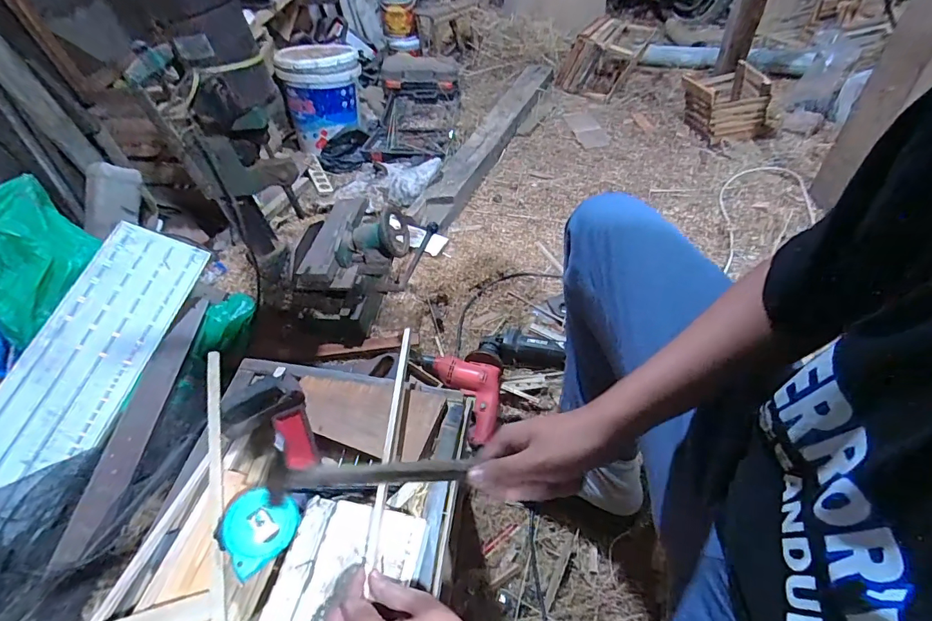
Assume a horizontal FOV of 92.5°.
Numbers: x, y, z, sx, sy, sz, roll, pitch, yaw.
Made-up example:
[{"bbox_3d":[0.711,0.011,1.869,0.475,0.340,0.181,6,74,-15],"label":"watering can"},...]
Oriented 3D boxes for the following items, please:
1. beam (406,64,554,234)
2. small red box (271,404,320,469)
[{"bbox_3d":[0.103,-0.682,1.708,0.141,0.060,1.097,15,54,22],"label":"beam"},{"bbox_3d":[-0.216,0.164,0.570,0.039,0.015,0.078,-23,68,-14],"label":"small red box"}]

